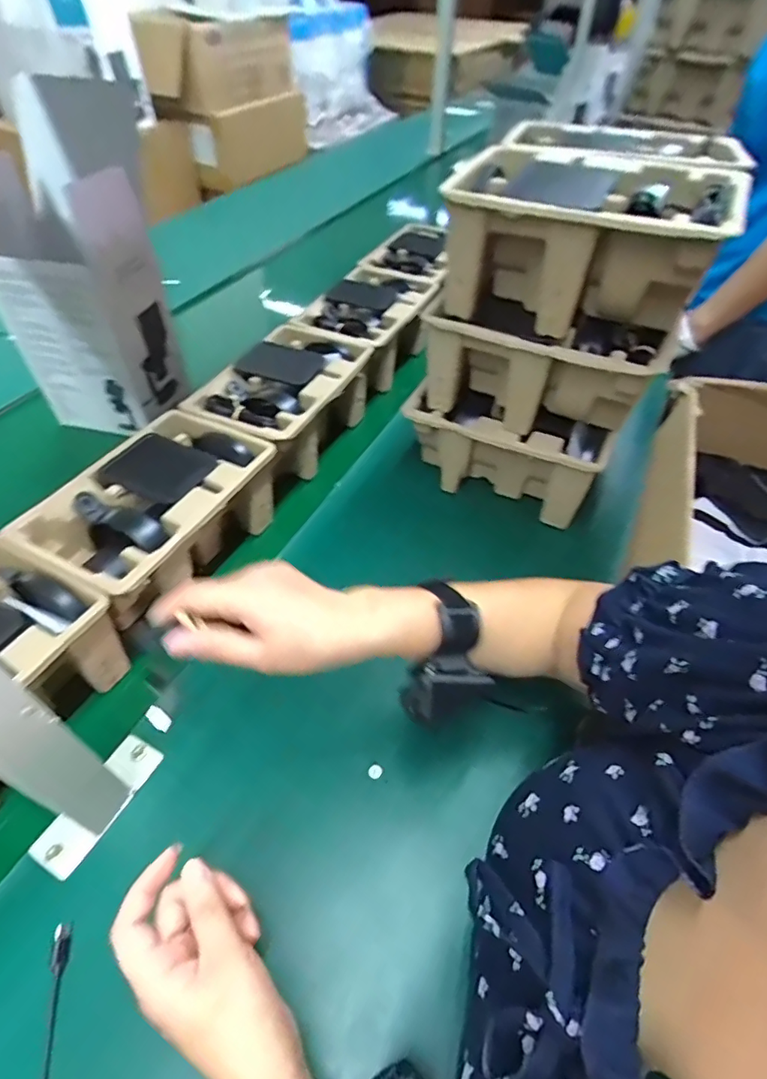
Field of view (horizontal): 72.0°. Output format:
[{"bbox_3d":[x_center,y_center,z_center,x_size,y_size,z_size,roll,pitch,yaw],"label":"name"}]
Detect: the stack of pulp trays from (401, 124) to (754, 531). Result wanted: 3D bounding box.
[{"bbox_3d":[0.207,-0.258,0.610,0.231,0.302,0.342,20,52,18],"label":"stack of pulp trays"}]

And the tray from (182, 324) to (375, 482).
[{"bbox_3d":[-0.123,-0.175,0.693,0.148,0.103,0.233,19,52,17],"label":"tray"}]

